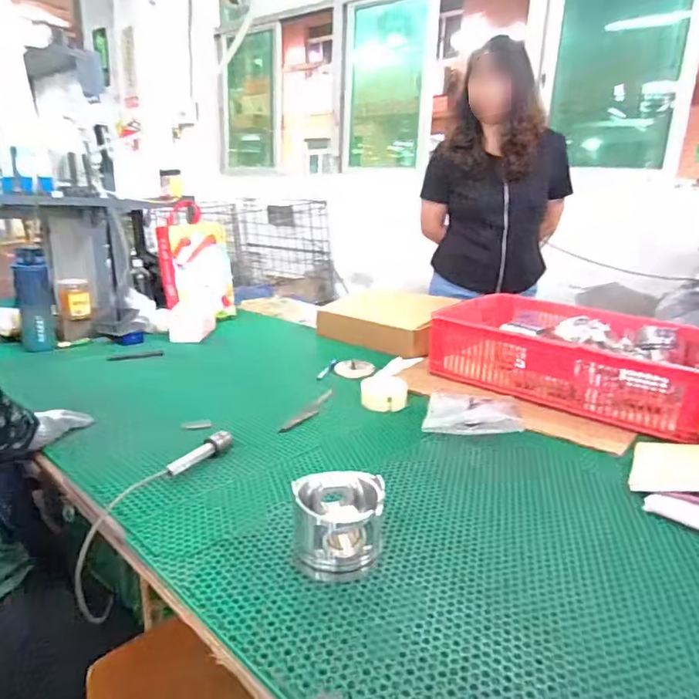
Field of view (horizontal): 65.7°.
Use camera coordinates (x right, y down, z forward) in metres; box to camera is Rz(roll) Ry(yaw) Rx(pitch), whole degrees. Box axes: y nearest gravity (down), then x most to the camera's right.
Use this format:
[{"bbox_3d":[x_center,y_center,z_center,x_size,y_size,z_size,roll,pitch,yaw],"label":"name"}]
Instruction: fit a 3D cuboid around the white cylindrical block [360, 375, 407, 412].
[{"bbox_3d":[0.076,0.090,1.169,0.099,0.044,0.095,3,17,2],"label":"white cylindrical block"}]

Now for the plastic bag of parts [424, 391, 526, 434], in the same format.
[{"bbox_3d":[0.238,0.129,1.044,0.180,0.052,0.095,5,17,10],"label":"plastic bag of parts"}]

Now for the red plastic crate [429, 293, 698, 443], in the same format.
[{"bbox_3d":[0.549,0.006,1.310,0.623,0.143,0.432,15,21,36],"label":"red plastic crate"}]

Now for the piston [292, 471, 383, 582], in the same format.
[{"bbox_3d":[-0.014,0.220,0.688,0.111,0.092,0.111,1,17,-4],"label":"piston"}]

